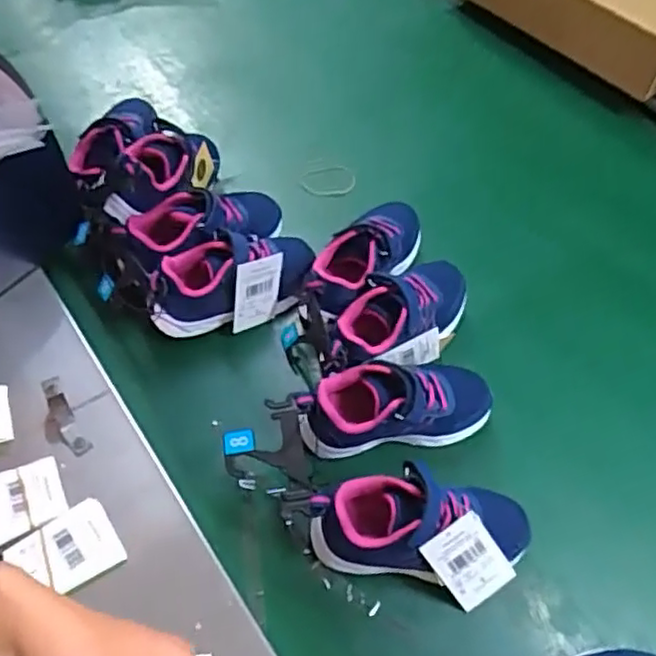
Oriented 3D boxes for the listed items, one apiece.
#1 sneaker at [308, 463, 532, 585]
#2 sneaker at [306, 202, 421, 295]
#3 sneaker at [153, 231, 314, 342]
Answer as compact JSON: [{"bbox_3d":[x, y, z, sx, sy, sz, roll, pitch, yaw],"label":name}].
[{"bbox_3d":[0.073,0.152,0.516,0.168,0.072,0.064,5,54,0],"label":"sneaker"},{"bbox_3d":[0.040,-0.073,0.659,0.060,0.054,0.158,29,57,16],"label":"sneaker"},{"bbox_3d":[-0.088,-0.049,0.631,0.170,0.066,0.079,-21,58,-18],"label":"sneaker"}]

